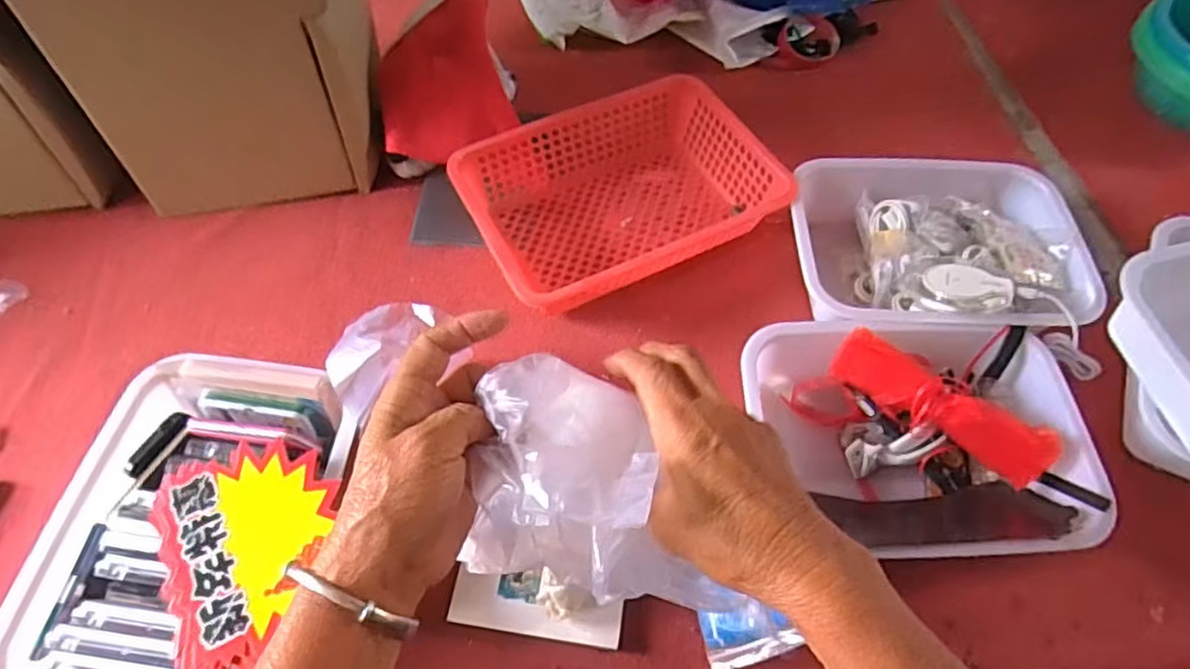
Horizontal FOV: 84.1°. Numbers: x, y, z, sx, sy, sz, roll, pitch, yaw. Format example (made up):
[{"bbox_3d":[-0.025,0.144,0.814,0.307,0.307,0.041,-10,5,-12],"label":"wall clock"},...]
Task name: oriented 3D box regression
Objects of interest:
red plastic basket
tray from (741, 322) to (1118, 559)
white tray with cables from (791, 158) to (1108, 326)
[{"bbox_3d":[0.026,-0.157,0.747,0.328,0.079,0.234,-23,61,-14],"label":"red plastic basket"},{"bbox_3d":[0.279,0.094,0.598,0.287,0.085,0.204,2,58,1],"label":"tray"},{"bbox_3d":[0.351,-0.084,0.706,0.286,0.084,0.221,1,58,1],"label":"white tray with cables"}]

